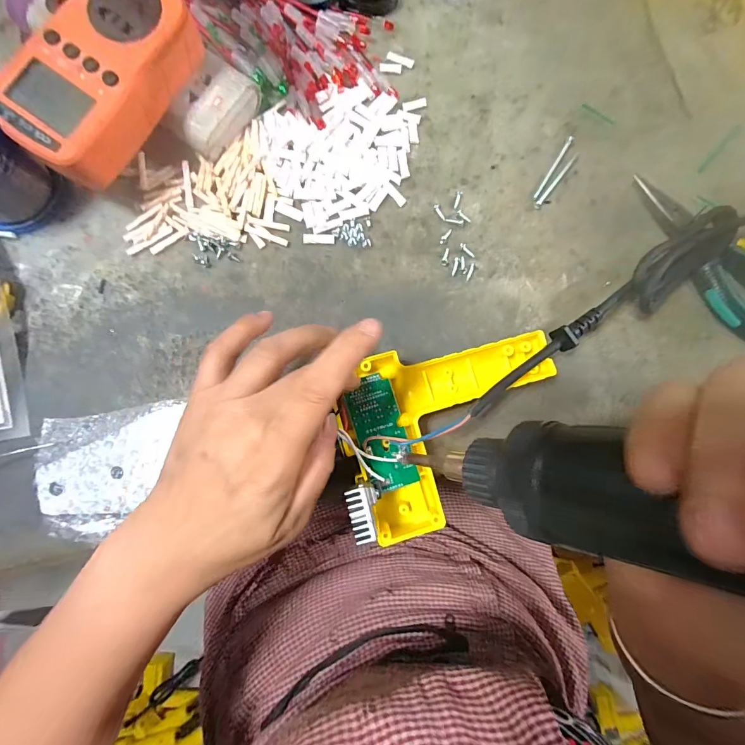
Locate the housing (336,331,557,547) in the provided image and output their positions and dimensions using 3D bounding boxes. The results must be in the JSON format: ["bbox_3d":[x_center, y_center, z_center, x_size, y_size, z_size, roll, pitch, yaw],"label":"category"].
[{"bbox_3d":[0.053,0.043,0.241,0.143,0.044,0.118,-7,83,-6],"label":"housing"}]

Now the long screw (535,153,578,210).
[{"bbox_3d":[0.150,-0.156,0.297,0.005,0.004,0.064,40,81,1],"label":"long screw"}]

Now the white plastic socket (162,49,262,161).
[{"bbox_3d":[-0.113,-0.190,0.265,0.037,0.025,0.063,34,81,0],"label":"white plastic socket"}]

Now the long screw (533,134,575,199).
[{"bbox_3d":[0.146,-0.166,0.297,0.006,0.006,0.065,33,81,0],"label":"long screw"}]

